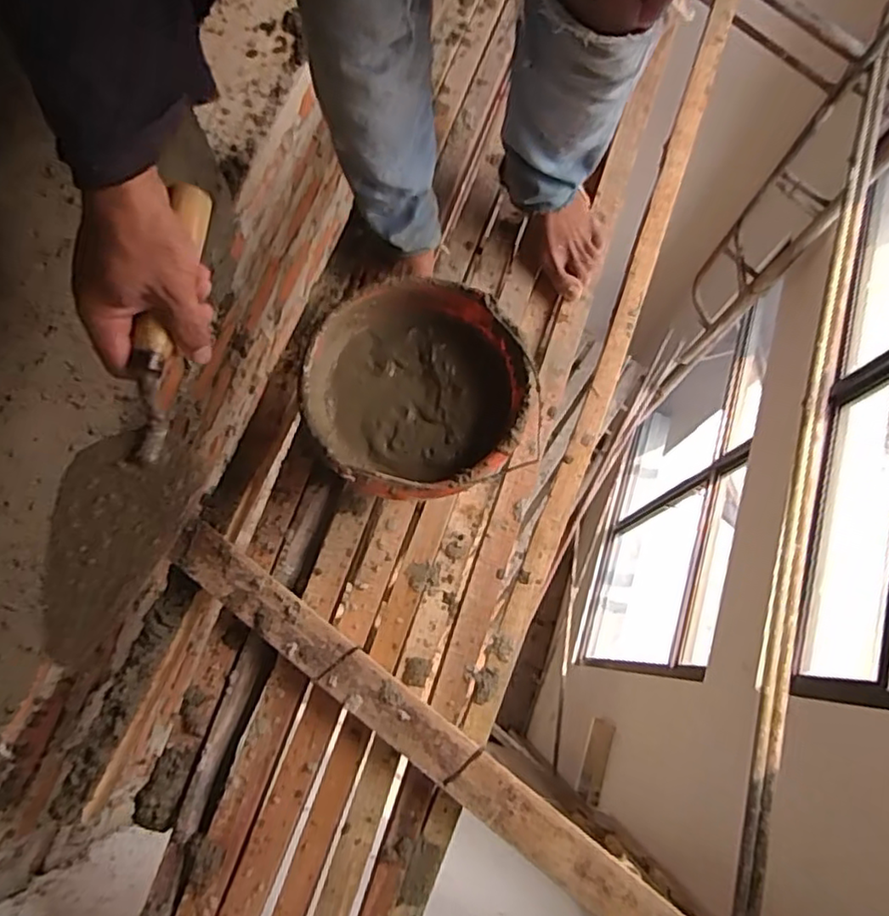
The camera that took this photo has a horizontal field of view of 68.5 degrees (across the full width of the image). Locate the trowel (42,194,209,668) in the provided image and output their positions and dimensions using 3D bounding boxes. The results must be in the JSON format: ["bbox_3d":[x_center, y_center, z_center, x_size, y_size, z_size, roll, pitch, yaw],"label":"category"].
[{"bbox_3d":[-0.199,-0.039,0.436,0.081,0.041,0.326,9,76,1],"label":"trowel"}]

